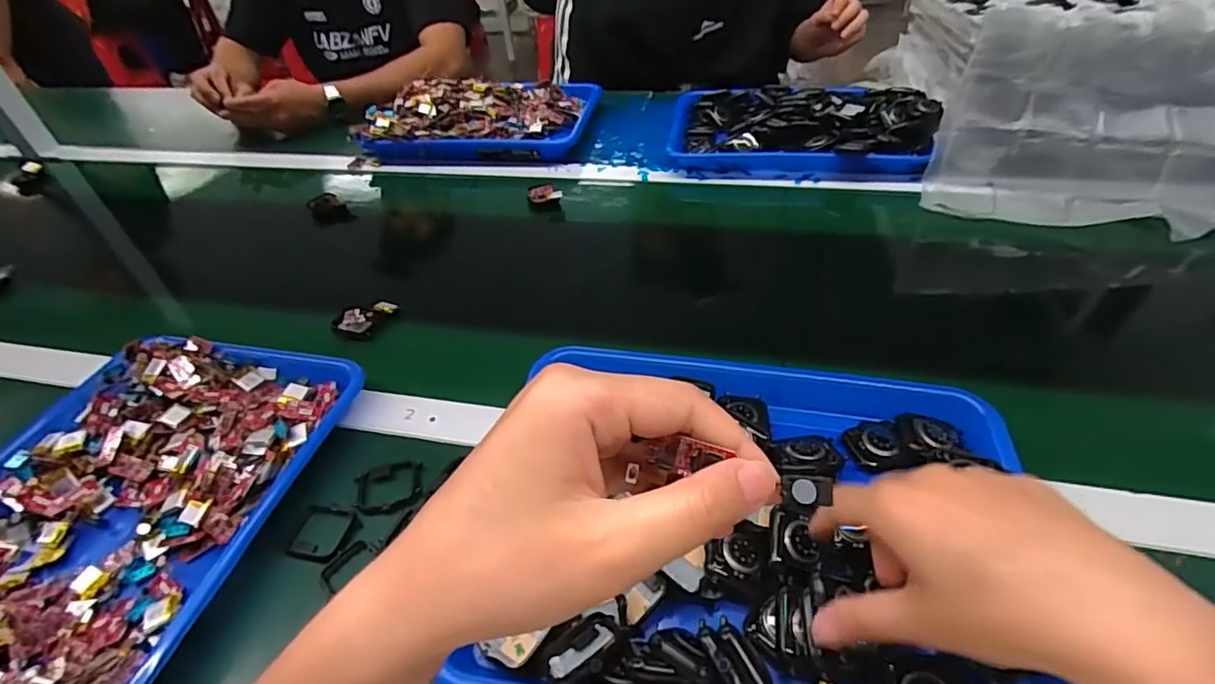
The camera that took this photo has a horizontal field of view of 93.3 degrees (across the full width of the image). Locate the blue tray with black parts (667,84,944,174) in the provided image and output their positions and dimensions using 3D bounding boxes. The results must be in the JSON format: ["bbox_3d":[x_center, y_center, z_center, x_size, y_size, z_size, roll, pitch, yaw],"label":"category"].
[{"bbox_3d":[0.247,-0.292,0.760,0.321,0.050,0.207,6,44,12],"label":"blue tray with black parts"}]

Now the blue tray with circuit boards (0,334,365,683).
[{"bbox_3d":[-0.356,0.126,0.397,0.262,0.045,0.328,6,44,12],"label":"blue tray with circuit boards"}]

